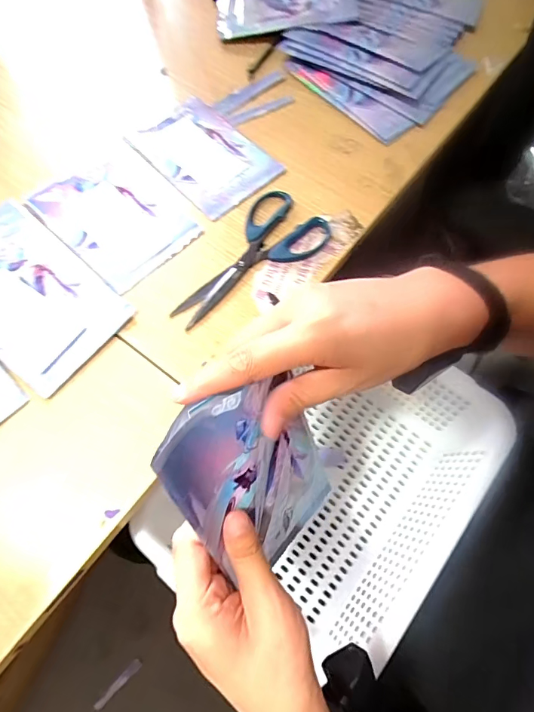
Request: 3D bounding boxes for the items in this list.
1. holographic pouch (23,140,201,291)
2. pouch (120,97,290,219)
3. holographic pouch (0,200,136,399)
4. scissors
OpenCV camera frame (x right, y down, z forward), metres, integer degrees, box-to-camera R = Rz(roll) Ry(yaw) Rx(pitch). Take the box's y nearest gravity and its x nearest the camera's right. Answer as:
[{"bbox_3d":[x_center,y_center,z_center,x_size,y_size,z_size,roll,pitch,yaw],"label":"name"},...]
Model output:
[{"bbox_3d":[-0.168,-0.167,0.482,0.137,0.004,0.169,-42,74,-17],"label":"holographic pouch"},{"bbox_3d":[-0.076,-0.253,0.518,0.119,0.012,0.170,-40,74,-16],"label":"pouch"},{"bbox_3d":[-0.250,-0.072,0.435,0.217,0.011,0.123,39,71,14],"label":"holographic pouch"},{"bbox_3d":[-0.028,-0.115,0.463,0.196,0.011,0.094,-35,72,-15],"label":"scissors"}]

